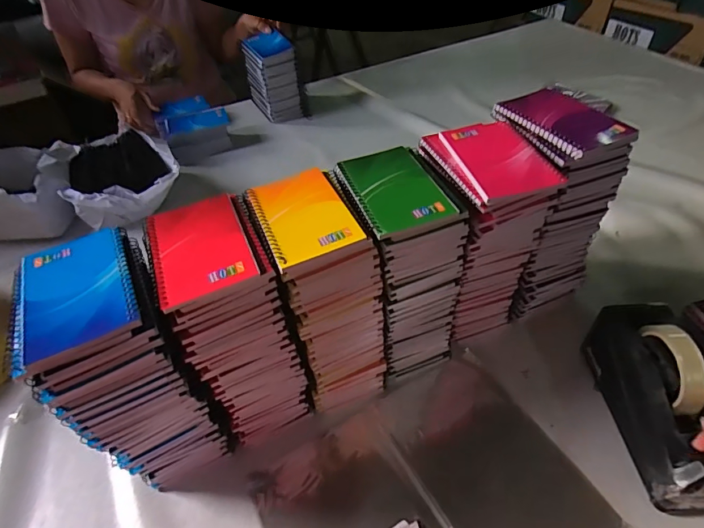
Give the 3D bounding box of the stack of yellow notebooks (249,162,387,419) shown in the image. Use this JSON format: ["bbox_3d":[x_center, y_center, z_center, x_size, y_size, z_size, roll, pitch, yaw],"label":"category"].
[{"bbox_3d":[-0.030,0.034,0.490,0.094,0.236,0.139,-18,48,-12],"label":"stack of yellow notebooks"}]

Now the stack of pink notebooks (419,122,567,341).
[{"bbox_3d":[0.156,-0.030,0.535,0.104,0.249,0.131,-14,47,-8],"label":"stack of pink notebooks"}]

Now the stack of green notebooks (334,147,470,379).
[{"bbox_3d":[0.059,0.003,0.516,0.100,0.245,0.129,-17,48,-12],"label":"stack of green notebooks"}]

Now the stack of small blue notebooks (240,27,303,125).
[{"bbox_3d":[-0.188,-0.444,1.011,0.101,0.174,0.091,-26,50,-19],"label":"stack of small blue notebooks"}]

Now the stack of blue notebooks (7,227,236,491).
[{"bbox_3d":[-0.217,0.112,0.444,0.105,0.262,0.135,-25,50,-18],"label":"stack of blue notebooks"}]

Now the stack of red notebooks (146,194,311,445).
[{"bbox_3d":[-0.124,0.066,0.470,0.095,0.245,0.128,-20,48,-14],"label":"stack of red notebooks"}]

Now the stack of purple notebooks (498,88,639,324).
[{"bbox_3d":[0.245,-0.070,0.555,0.103,0.259,0.136,-14,47,-8],"label":"stack of purple notebooks"}]

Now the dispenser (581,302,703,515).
[{"bbox_3d":[0.333,0.137,0.453,0.075,0.116,0.197,-2,46,5],"label":"dispenser"}]

